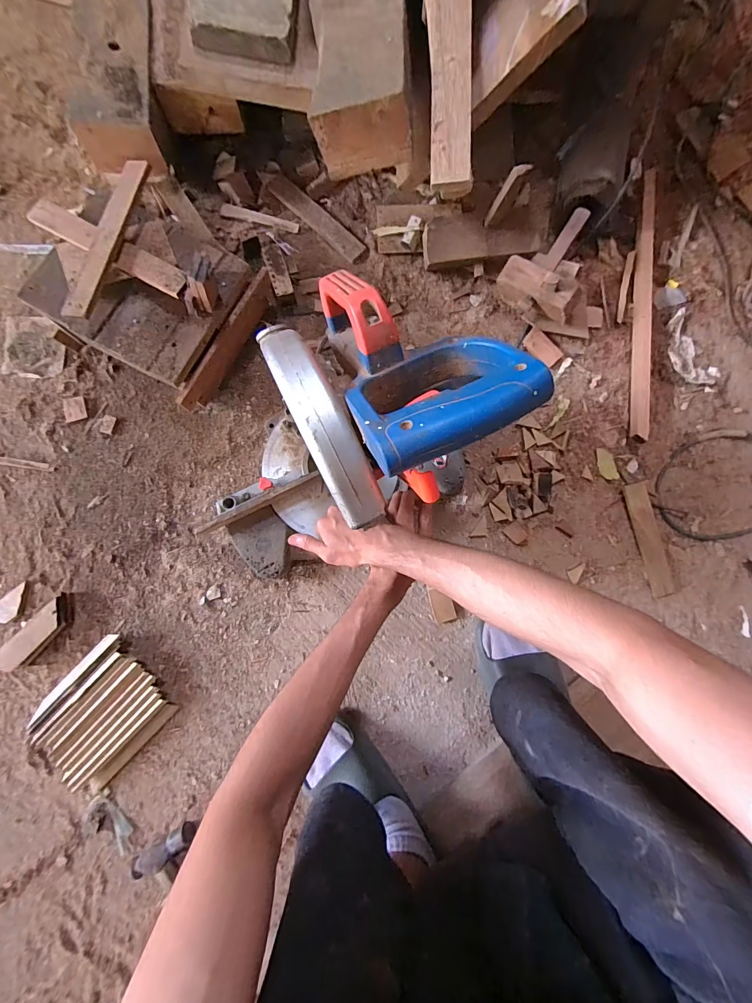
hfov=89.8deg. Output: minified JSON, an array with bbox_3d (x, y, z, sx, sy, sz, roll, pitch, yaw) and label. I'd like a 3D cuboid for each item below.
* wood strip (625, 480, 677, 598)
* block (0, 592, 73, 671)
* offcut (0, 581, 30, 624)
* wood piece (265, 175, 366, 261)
[{"bbox_3d":[0.450,0.061,0.618,0.040,0.007,0.186,-13,84,-2],"label":"wood strip"},{"bbox_3d":[-0.510,0.202,0.569,0.041,0.025,0.141,43,86,4],"label":"block"},{"bbox_3d":[-0.573,0.167,0.588,0.090,0.009,0.039,-38,86,-4],"label":"offcut"},{"bbox_3d":[-0.104,-0.499,0.661,0.205,0.011,0.037,42,85,4],"label":"wood piece"}]

